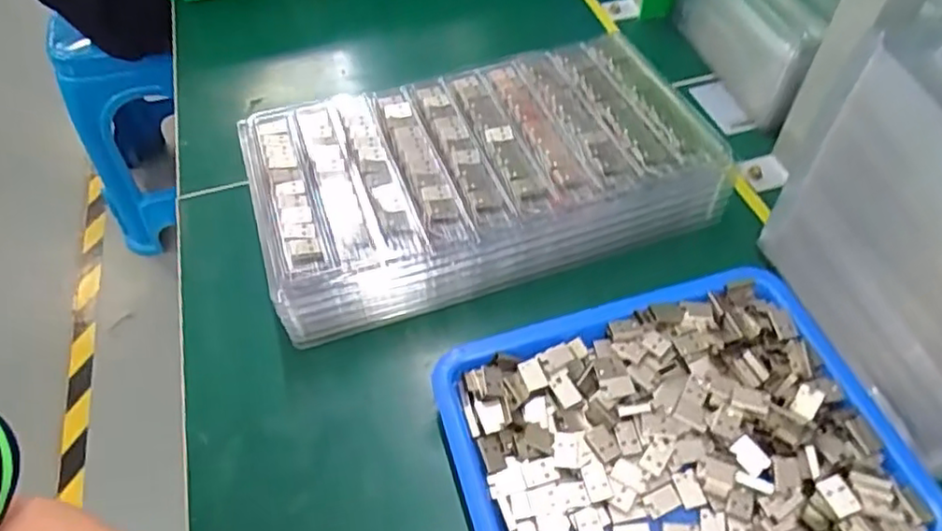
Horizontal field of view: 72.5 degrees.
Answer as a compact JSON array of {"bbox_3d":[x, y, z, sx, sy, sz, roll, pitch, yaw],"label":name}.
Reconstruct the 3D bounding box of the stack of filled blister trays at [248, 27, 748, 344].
[{"bbox_3d":[0.005,-0.065,0.440,0.293,0.080,0.161,-16,52,-8],"label":"stack of filled blister trays"}]

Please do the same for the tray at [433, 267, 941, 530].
[{"bbox_3d":[0.102,0.097,0.332,0.209,0.033,0.168,-15,52,-7],"label":"tray"}]

